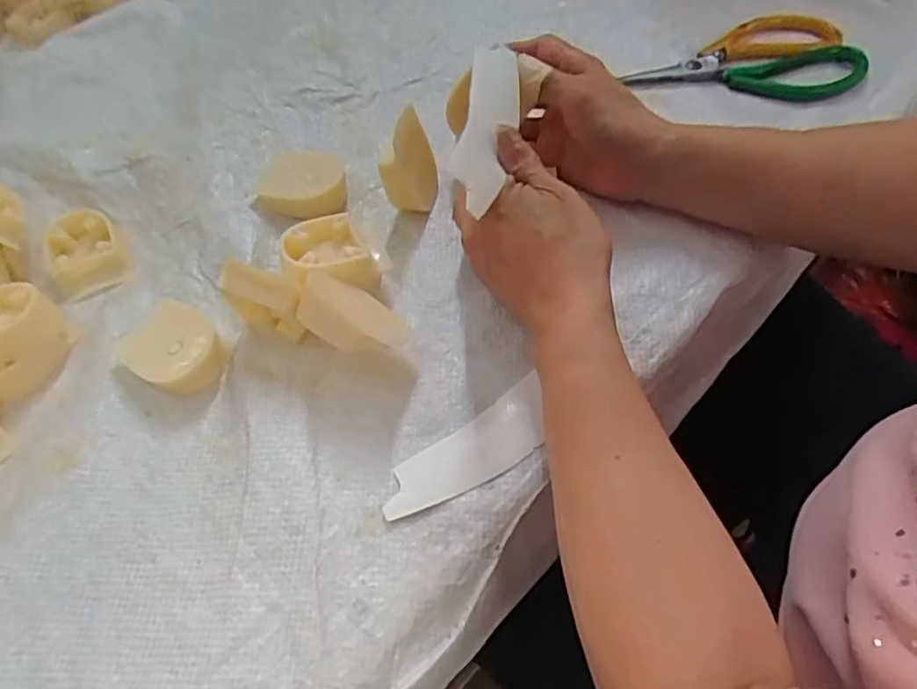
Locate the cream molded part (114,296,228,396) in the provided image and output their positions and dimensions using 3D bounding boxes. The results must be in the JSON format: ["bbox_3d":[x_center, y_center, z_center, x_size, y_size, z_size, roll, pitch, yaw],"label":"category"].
[{"bbox_3d":[-0.167,0.003,0.365,0.063,0.021,0.050,32,65,21],"label":"cream molded part"}]

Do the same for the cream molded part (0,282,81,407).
[{"bbox_3d":[-0.267,-0.004,0.368,0.057,0.033,0.058,-39,63,-19],"label":"cream molded part"}]

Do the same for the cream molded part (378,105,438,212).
[{"bbox_3d":[-0.033,-0.118,0.406,0.035,0.063,0.031,-8,58,-1],"label":"cream molded part"}]

